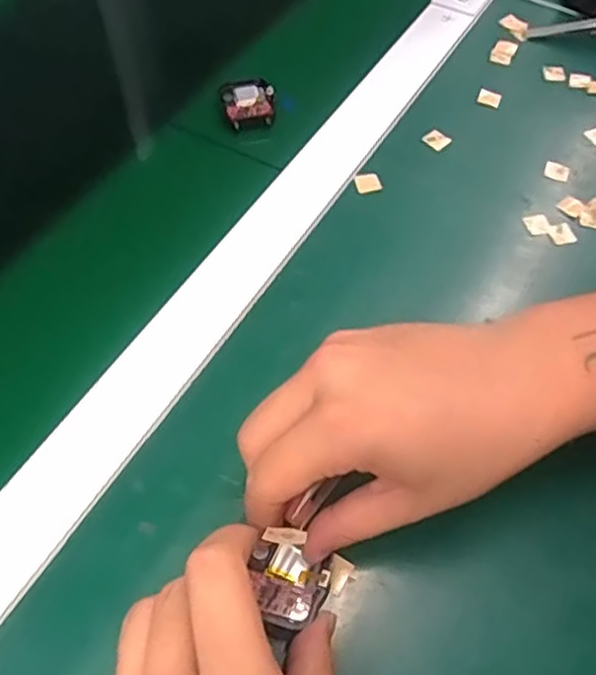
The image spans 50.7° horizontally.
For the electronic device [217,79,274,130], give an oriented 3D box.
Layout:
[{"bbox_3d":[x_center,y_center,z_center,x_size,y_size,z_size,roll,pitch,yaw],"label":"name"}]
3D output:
[{"bbox_3d":[-0.036,-0.167,0.449,0.037,0.012,0.045,-7,59,-8],"label":"electronic device"}]

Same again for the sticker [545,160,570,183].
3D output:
[{"bbox_3d":[0.174,-0.111,0.423,0.017,0.004,0.017,24,69,2],"label":"sticker"}]

